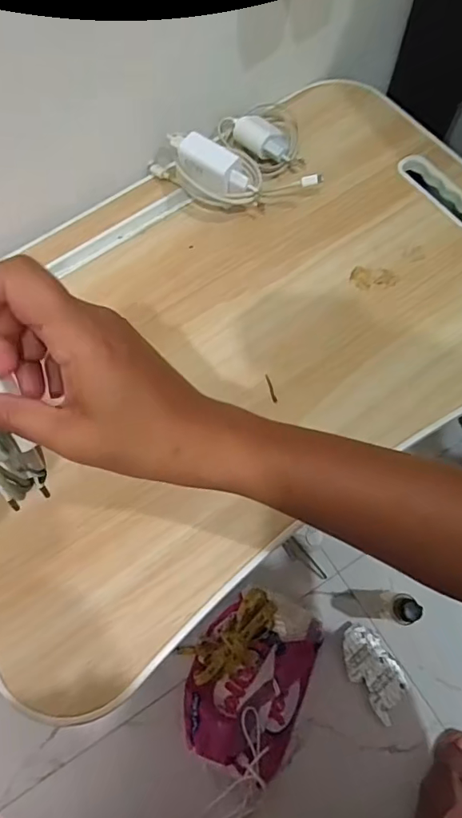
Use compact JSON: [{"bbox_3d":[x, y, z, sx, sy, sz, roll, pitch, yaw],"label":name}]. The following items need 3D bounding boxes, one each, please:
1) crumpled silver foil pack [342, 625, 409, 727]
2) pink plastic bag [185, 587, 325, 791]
[{"bbox_3d":[0.162,0.294,0.550,0.054,0.008,0.095,-34,73,-10],"label":"crumpled silver foil pack"},{"bbox_3d":[0.023,0.297,0.536,0.125,0.046,0.163,20,73,8],"label":"pink plastic bag"}]

